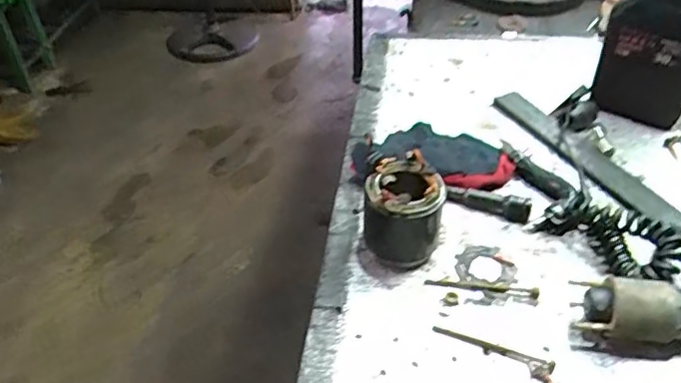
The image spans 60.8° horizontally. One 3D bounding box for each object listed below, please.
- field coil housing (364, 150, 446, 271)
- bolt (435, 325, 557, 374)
[{"bbox_3d":[0.058,0.017,0.549,0.073,0.085,0.073,-1,43,1],"label":"field coil housing"},{"bbox_3d":[0.127,0.132,0.488,0.100,0.005,0.011,17,47,18],"label":"bolt"}]

